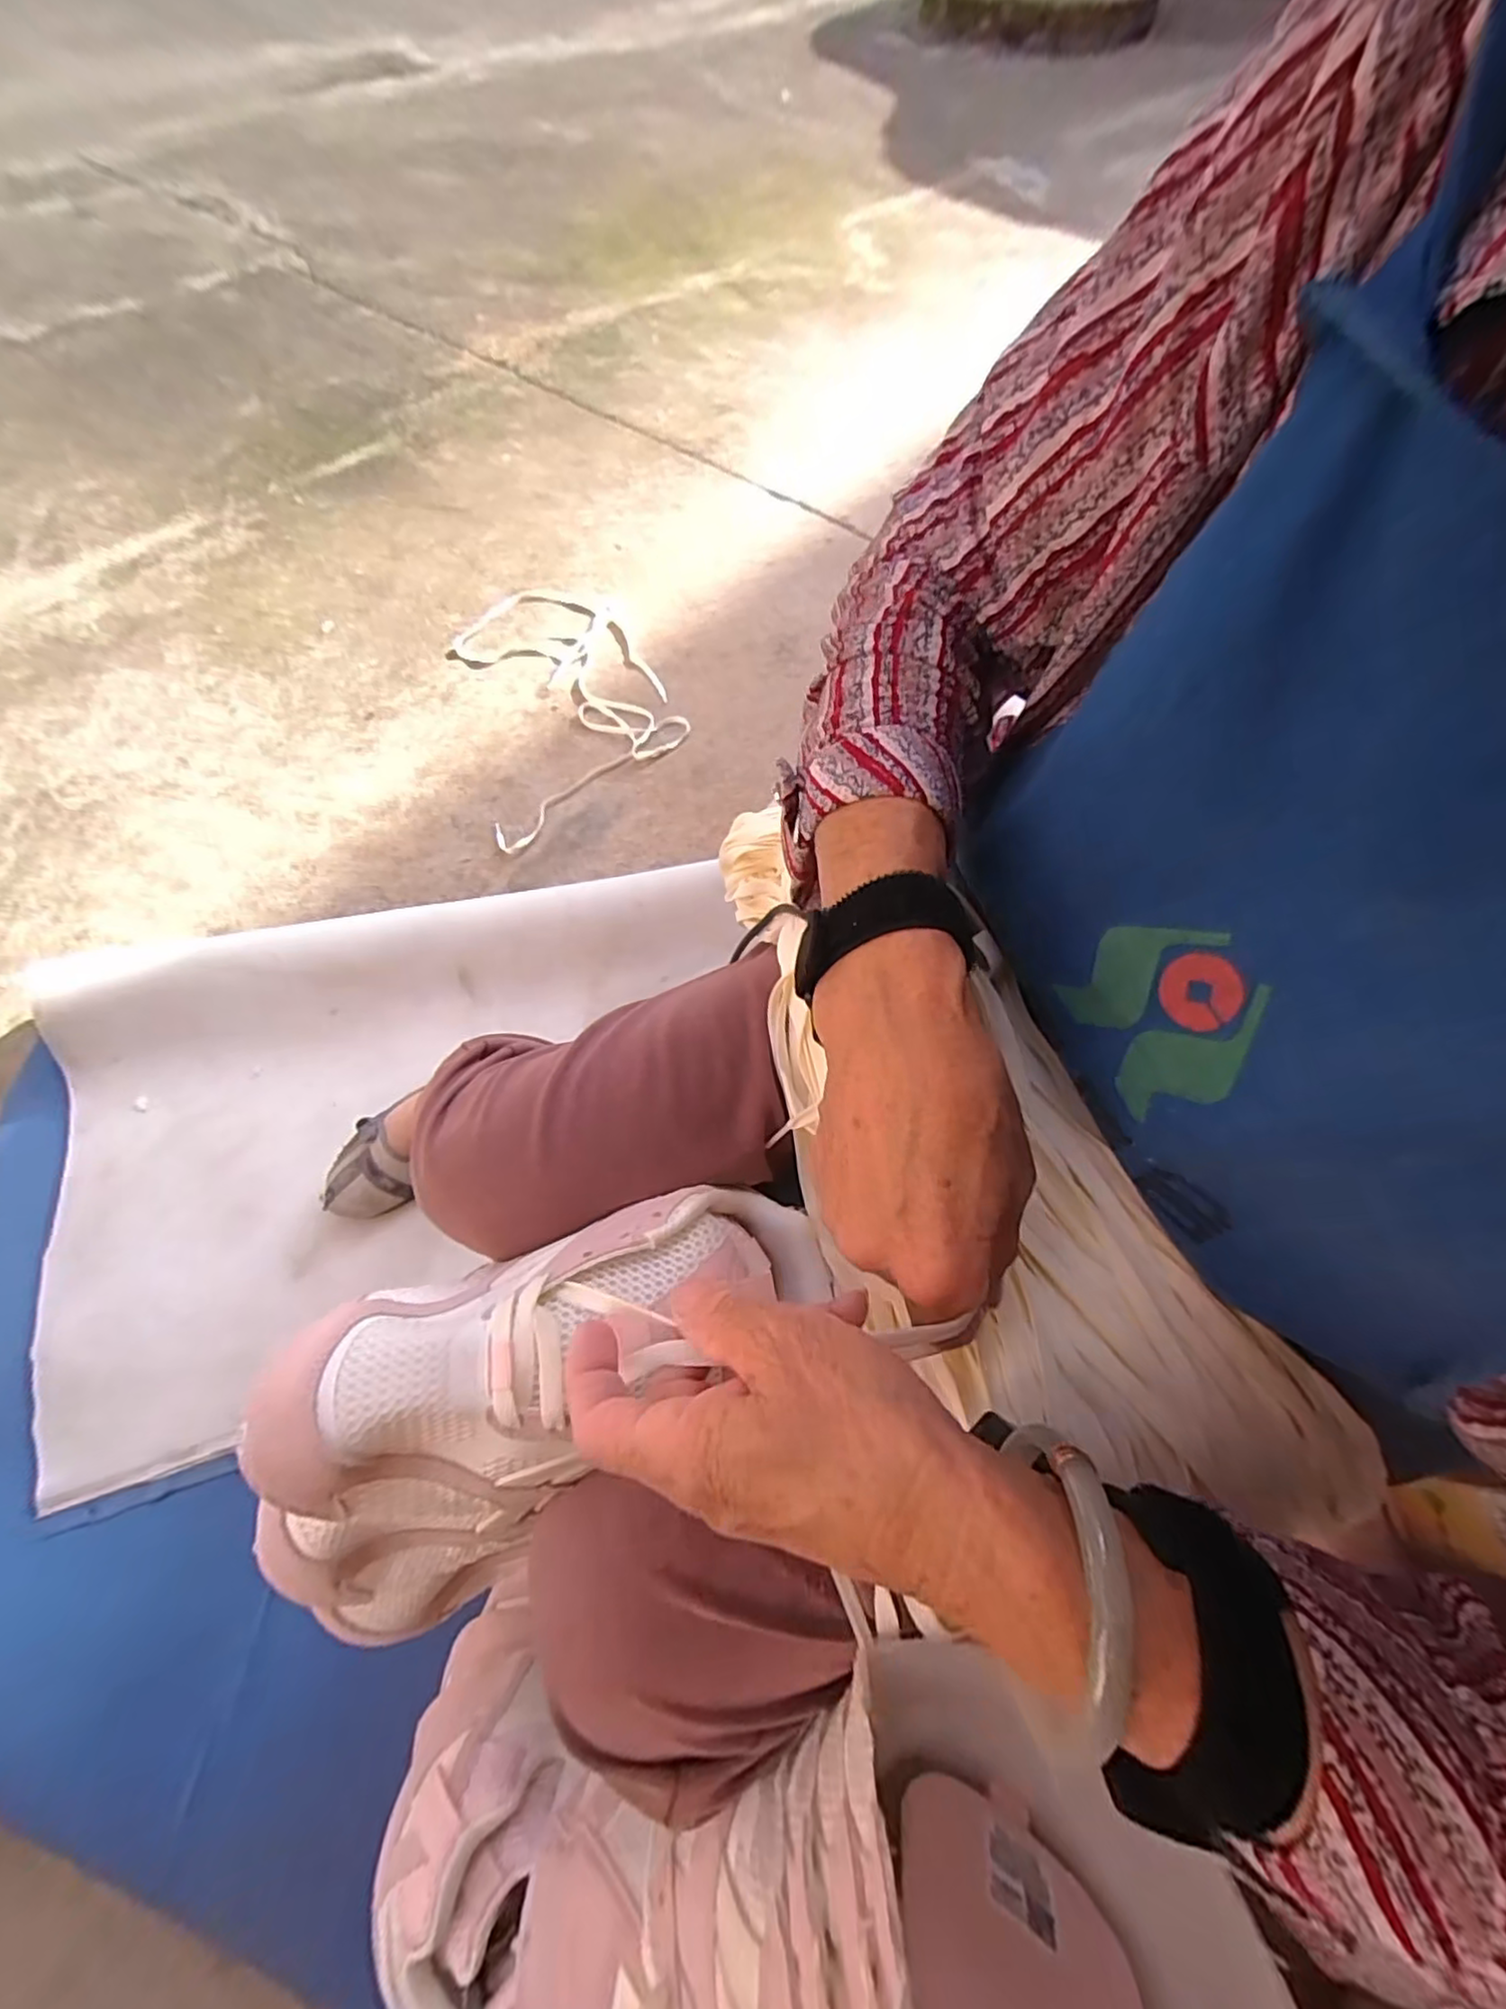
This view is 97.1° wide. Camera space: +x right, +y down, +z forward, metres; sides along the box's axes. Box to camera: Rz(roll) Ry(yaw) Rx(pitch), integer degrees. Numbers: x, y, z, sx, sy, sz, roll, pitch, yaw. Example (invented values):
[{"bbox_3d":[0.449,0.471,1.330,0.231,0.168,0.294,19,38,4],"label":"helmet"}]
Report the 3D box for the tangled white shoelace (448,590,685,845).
[{"bbox_3d":[-0.298,-0.503,1.057,0.296,0.021,0.563,-19,61,-8],"label":"tangled white shoelace"}]

